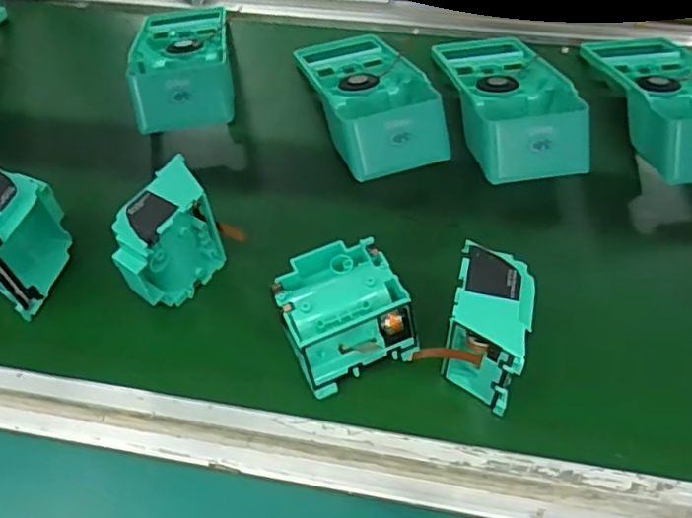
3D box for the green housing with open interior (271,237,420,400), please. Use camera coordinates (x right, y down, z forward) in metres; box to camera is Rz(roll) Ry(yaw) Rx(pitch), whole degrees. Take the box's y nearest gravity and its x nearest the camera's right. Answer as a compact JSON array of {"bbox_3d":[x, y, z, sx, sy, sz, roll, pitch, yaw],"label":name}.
[{"bbox_3d":[-0.003,0.035,0.393,0.077,0.045,0.079,-21,52,-11],"label":"green housing with open interior"}]

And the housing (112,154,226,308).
[{"bbox_3d":[-0.115,-0.008,0.414,0.041,0.086,0.081,20,56,20],"label":"housing"}]

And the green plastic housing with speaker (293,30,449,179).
[{"bbox_3d":[0.015,-0.137,0.514,0.092,0.054,0.192,-15,51,-7],"label":"green plastic housing with speaker"}]

